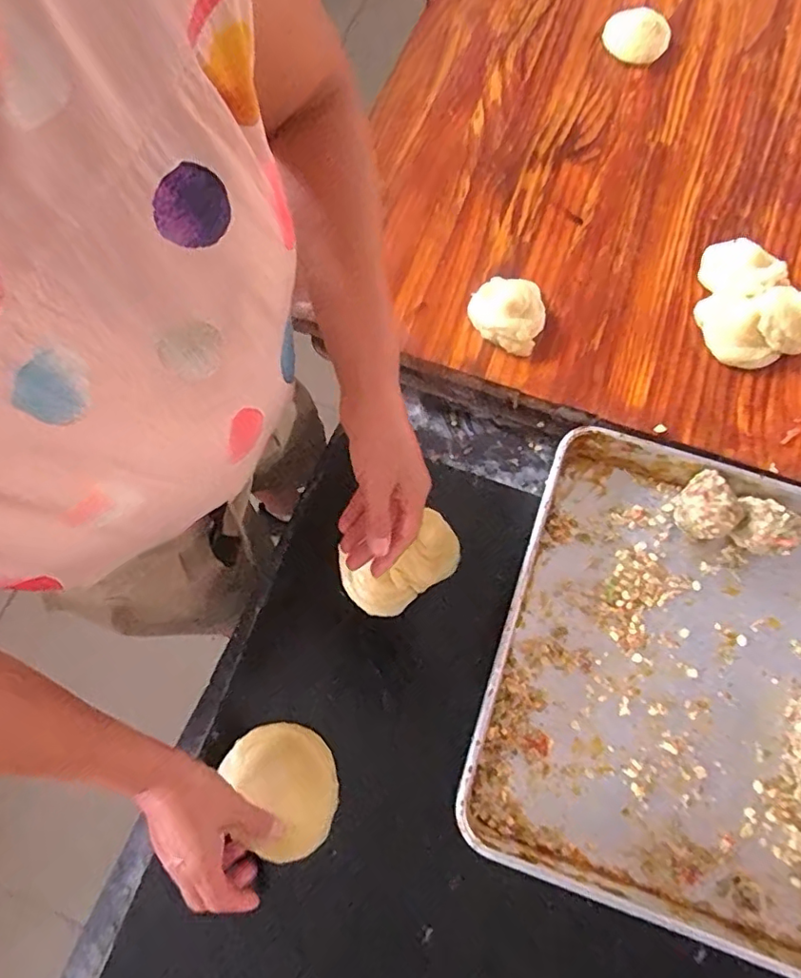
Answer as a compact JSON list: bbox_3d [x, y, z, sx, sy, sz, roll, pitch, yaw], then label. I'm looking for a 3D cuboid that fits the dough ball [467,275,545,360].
[{"bbox_3d":[0.115,-0.194,0.608,0.082,0.027,0.082,0,72,1],"label":"dough ball"}]

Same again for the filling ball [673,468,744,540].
[{"bbox_3d":[0.302,0.021,0.560,0.055,0.056,0.057,0,72,1],"label":"filling ball"}]

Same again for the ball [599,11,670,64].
[{"bbox_3d":[0.309,-0.597,0.732,0.085,0.031,0.057,19,73,7],"label":"ball"}]

